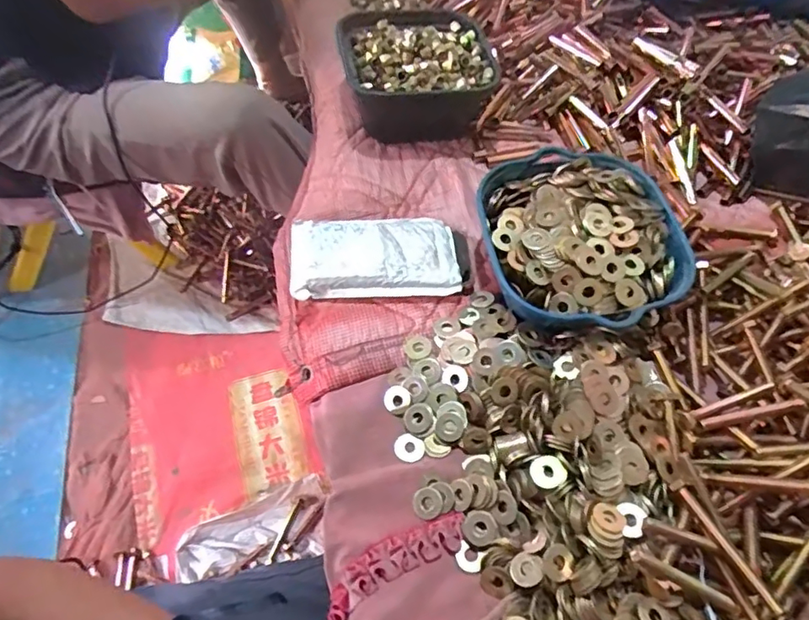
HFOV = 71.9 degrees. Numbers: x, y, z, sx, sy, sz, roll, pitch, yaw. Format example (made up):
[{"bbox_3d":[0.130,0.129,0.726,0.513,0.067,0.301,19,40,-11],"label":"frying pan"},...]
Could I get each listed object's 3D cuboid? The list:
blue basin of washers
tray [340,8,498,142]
[{"bbox_3d":[0.171,-0.070,0.537,0.184,0.064,0.196,1,59,-1],"label":"blue basin of washers"},{"bbox_3d":[0.017,-0.288,0.672,0.170,0.077,0.156,-3,59,-4],"label":"tray"}]

